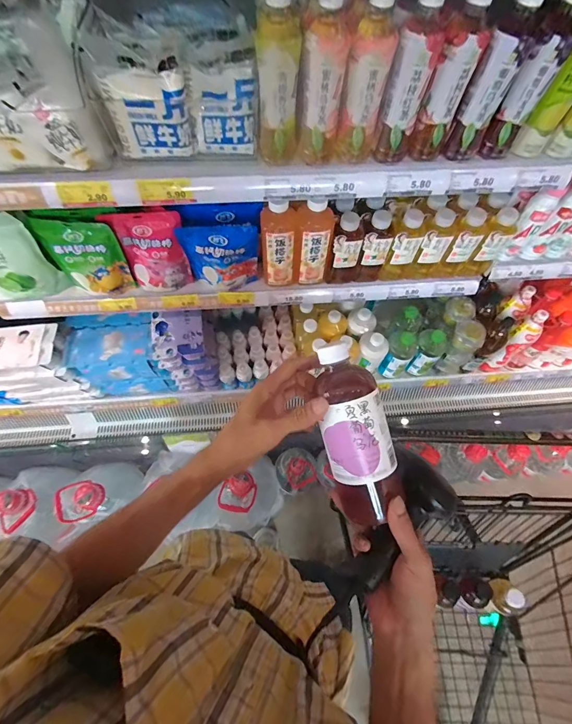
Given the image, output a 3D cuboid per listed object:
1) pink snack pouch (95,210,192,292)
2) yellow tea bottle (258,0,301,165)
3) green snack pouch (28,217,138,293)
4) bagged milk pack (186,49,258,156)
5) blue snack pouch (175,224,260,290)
[{"bbox_3d":[-0.294,-0.239,0.762,0.143,0.182,0.058,-3,65,-2],"label":"pink snack pouch"},{"bbox_3d":[-0.013,-0.397,0.496,0.056,0.200,0.052,-3,65,-2],"label":"yellow tea bottle"},{"bbox_3d":[-0.432,-0.220,0.745,0.145,0.176,0.046,0,65,-1],"label":"green snack pouch"},{"bbox_3d":[-0.092,-0.390,0.526,0.098,0.108,0.066,2,65,0],"label":"bagged milk pack"},{"bbox_3d":[-0.141,-0.235,0.771,0.159,0.169,0.038,-9,66,-5],"label":"blue snack pouch"}]

